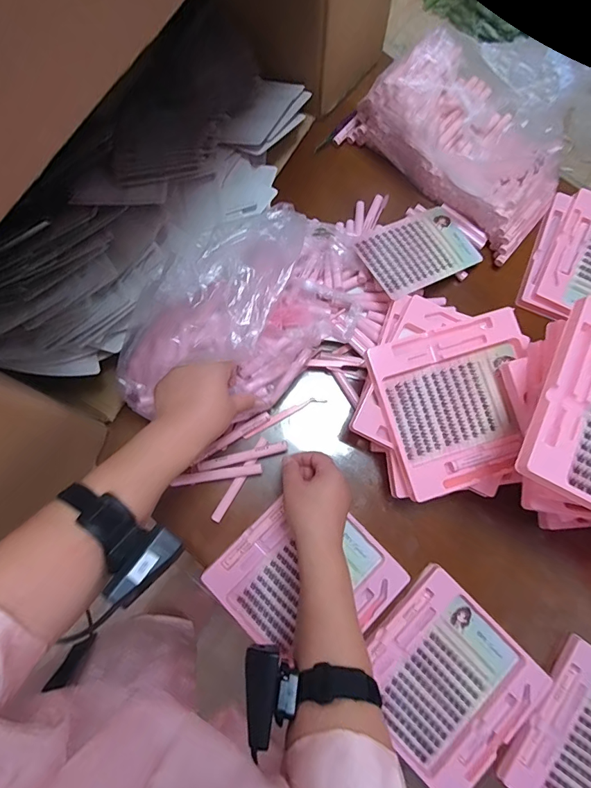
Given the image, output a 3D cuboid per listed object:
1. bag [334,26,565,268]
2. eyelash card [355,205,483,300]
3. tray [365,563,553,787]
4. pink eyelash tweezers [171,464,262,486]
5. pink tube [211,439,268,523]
[{"bbox_3d":[0.249,-0.366,0.610,0.179,0.112,0.313,-42,82,-8],"label":"bag"},{"bbox_3d":[0.176,-0.203,0.608,0.170,0.005,0.105,-27,75,-20],"label":"eyelash card"},{"bbox_3d":[0.181,0.348,0.523,0.190,0.018,0.190,44,81,8],"label":"tray"},{"bbox_3d":[-0.099,0.106,0.565,0.108,0.008,0.014,-8,79,-2],"label":"pink eyelash tweezers"},{"bbox_3d":[-0.073,0.112,0.565,0.014,0.007,0.123,31,80,5],"label":"pink tube"}]

